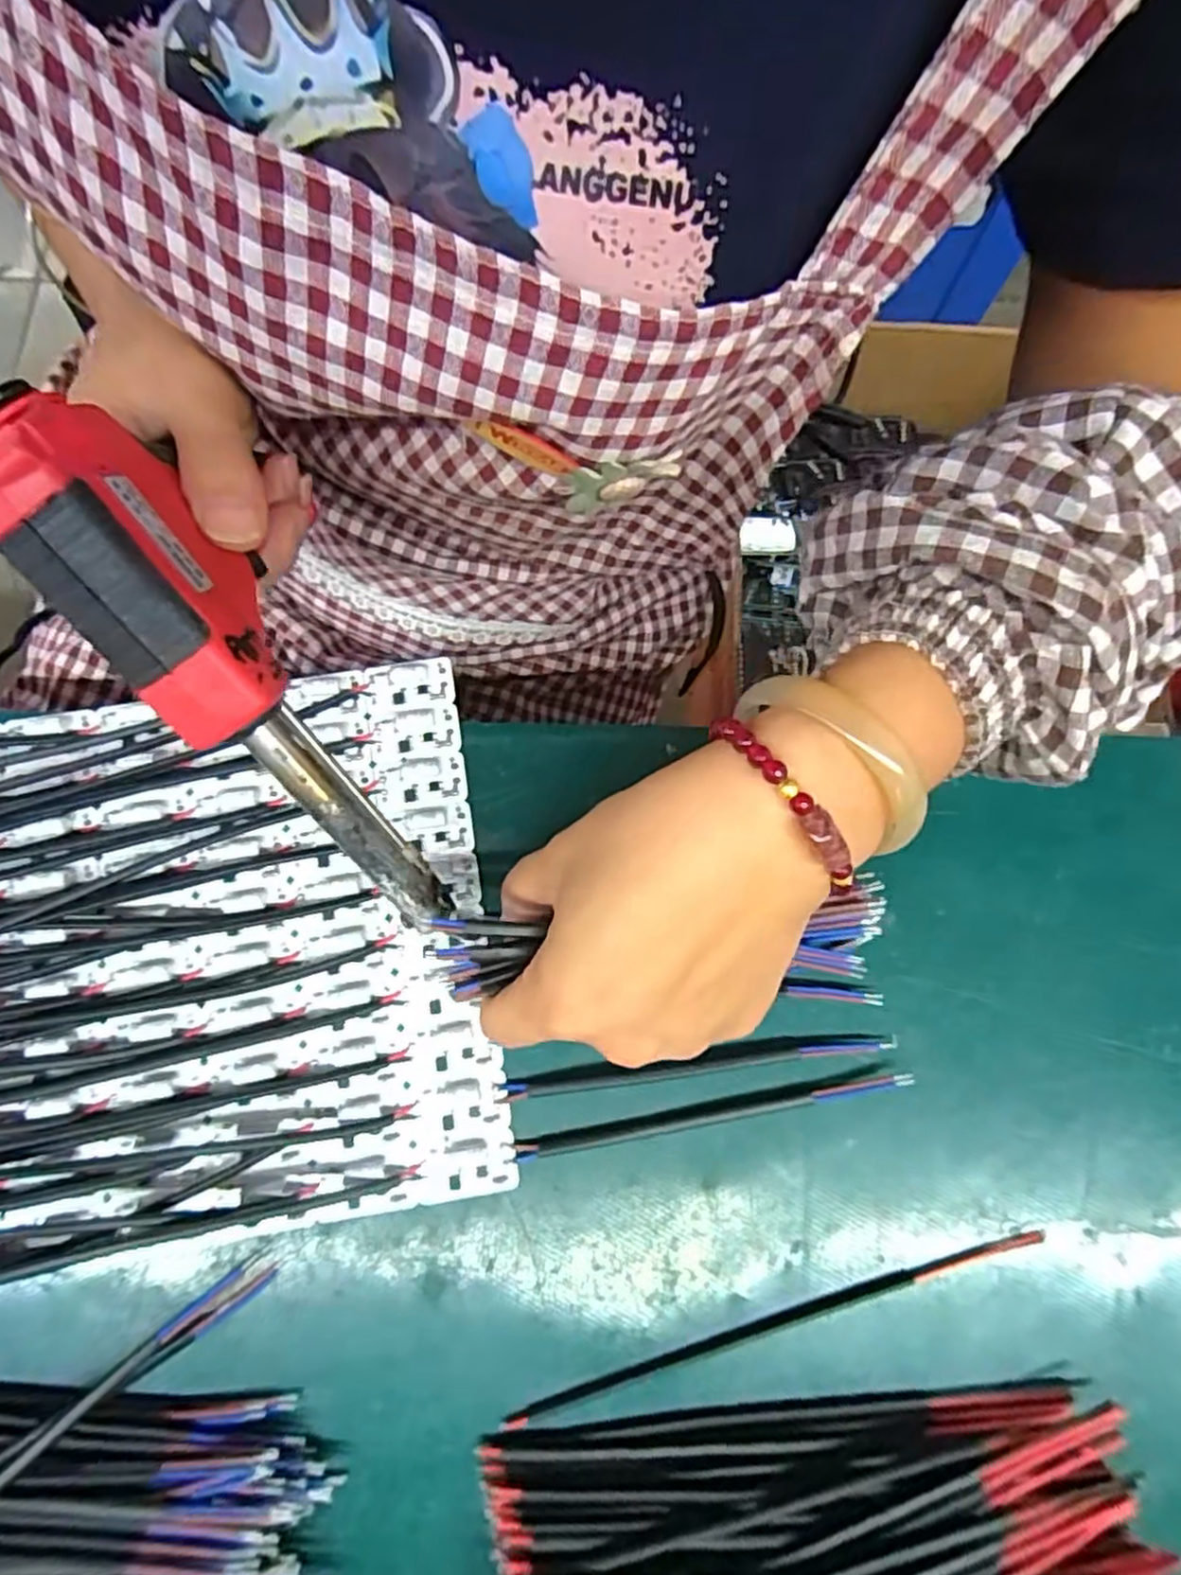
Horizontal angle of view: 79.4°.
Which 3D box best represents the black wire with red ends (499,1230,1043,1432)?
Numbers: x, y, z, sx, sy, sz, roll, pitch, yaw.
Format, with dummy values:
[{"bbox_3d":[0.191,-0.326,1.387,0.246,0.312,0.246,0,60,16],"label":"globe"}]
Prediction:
[{"bbox_3d":[0.064,0.183,0.241,0.190,0.006,0.007,-16,76,-5],"label":"black wire with red ends"}]

